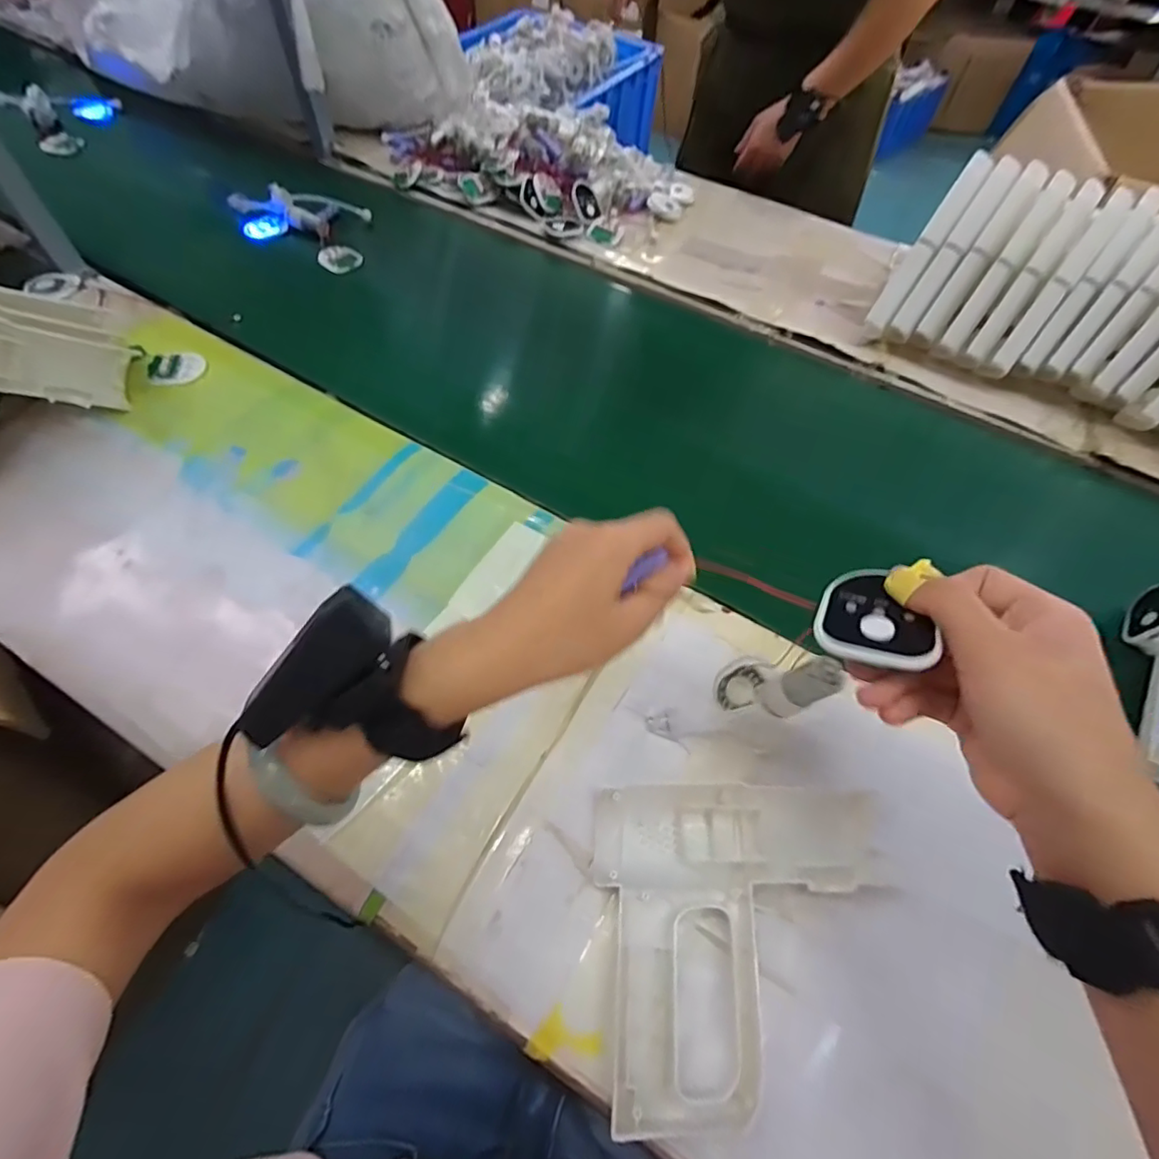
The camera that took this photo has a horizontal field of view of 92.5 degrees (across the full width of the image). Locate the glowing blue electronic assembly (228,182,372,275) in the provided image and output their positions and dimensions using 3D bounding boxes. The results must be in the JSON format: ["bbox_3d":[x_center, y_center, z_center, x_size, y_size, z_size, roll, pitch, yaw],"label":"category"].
[{"bbox_3d":[-0.389,-0.516,0.803,0.213,0.051,0.127,27,60,13],"label":"glowing blue electronic assembly"}]

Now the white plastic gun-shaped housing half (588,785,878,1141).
[{"bbox_3d":[0.109,0.230,0.359,0.188,0.027,0.177,1,58,-3],"label":"white plastic gun-shaped housing half"}]

